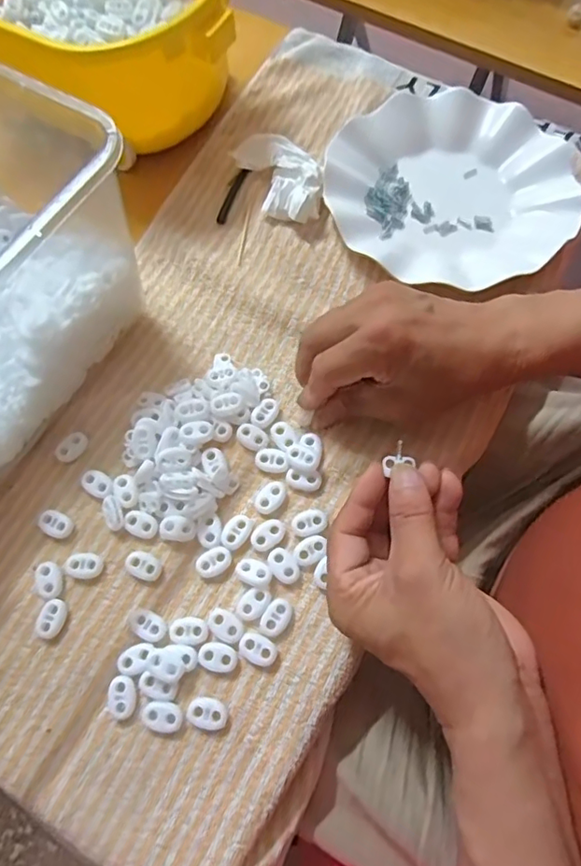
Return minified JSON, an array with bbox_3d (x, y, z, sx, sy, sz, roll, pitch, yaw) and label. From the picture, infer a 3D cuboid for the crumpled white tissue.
[{"bbox_3d":[-0.004,-0.197,0.421,0.053,0.023,0.081,-23,70,-7],"label":"crumpled white tissue"}]

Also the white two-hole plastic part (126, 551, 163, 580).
[{"bbox_3d":[-0.090,0.081,0.332,0.022,0.006,0.015,20,71,9],"label":"white two-hole plastic part"}]

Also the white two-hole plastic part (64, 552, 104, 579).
[{"bbox_3d":[-0.127,0.081,0.332,0.024,0.005,0.014,0,69,2],"label":"white two-hole plastic part"}]

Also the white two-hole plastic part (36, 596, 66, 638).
[{"bbox_3d":[-0.142,0.110,0.322,0.015,0.005,0.022,20,71,9],"label":"white two-hole plastic part"}]

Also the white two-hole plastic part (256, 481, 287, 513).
[{"bbox_3d":[-0.012,0.040,0.343,0.015,0.004,0.023,33,73,13],"label":"white two-hole plastic part"}]

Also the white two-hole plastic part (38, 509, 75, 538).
[{"bbox_3d":[-0.149,0.057,0.342,0.022,0.005,0.015,26,72,11],"label":"white two-hole plastic part"}]

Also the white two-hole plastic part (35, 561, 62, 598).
[{"bbox_3d":[-0.148,0.090,0.330,0.014,0.004,0.022,-22,70,-6],"label":"white two-hole plastic part"}]

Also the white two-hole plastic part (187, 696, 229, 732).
[{"bbox_3d":[-0.046,0.156,0.301,0.023,0.005,0.016,17,71,8],"label":"white two-hole plastic part"}]

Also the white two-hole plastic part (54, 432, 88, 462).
[{"bbox_3d":[-0.145,0.009,0.359,0.015,0.004,0.022,41,75,15],"label":"white two-hole plastic part"}]

